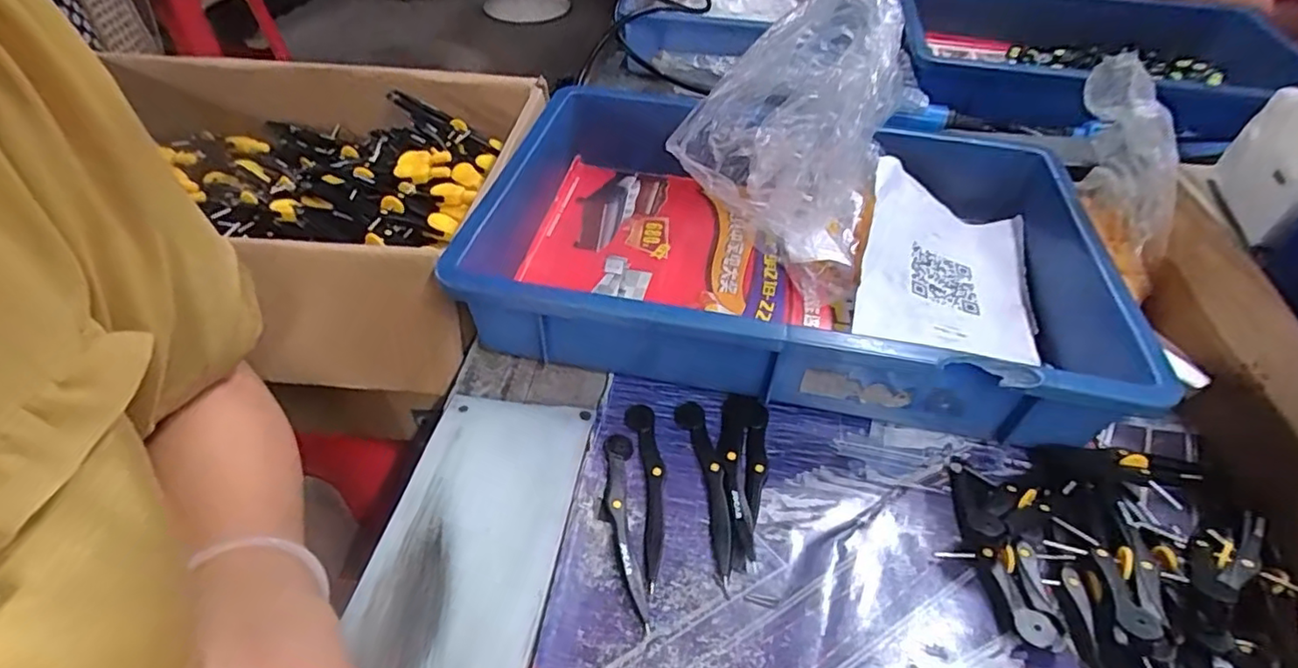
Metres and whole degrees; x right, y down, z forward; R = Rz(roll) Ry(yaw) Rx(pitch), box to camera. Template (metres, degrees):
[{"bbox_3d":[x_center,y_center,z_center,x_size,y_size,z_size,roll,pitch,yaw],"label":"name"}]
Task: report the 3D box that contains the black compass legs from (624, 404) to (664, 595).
[{"bbox_3d":[-0.001,0.090,0.367,0.019,0.007,0.117,-2,46,-4],"label":"black compass legs"}]

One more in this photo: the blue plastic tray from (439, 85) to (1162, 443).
[{"bbox_3d":[0.097,-0.070,0.488,0.490,0.084,0.286,9,46,6],"label":"blue plastic tray"}]

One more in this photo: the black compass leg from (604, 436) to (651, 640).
[{"bbox_3d":[-0.014,0.105,0.350,0.017,0.009,0.114,-3,46,-5],"label":"black compass leg"}]

